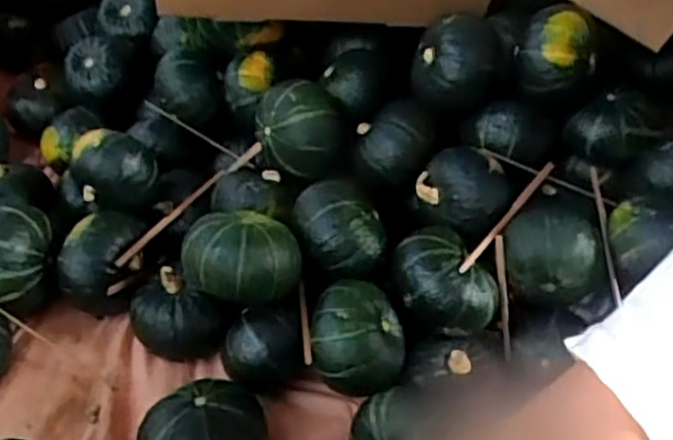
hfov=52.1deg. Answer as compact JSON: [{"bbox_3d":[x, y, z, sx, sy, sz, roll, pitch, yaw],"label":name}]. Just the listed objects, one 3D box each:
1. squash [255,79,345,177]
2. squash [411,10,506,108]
[{"bbox_3d":[-0.036,-0.093,0.667,0.072,0.070,0.082,-6,43,-15],"label":"squash"},{"bbox_3d":[0.112,-0.151,0.645,0.075,0.072,0.074,6,41,-2],"label":"squash"}]

